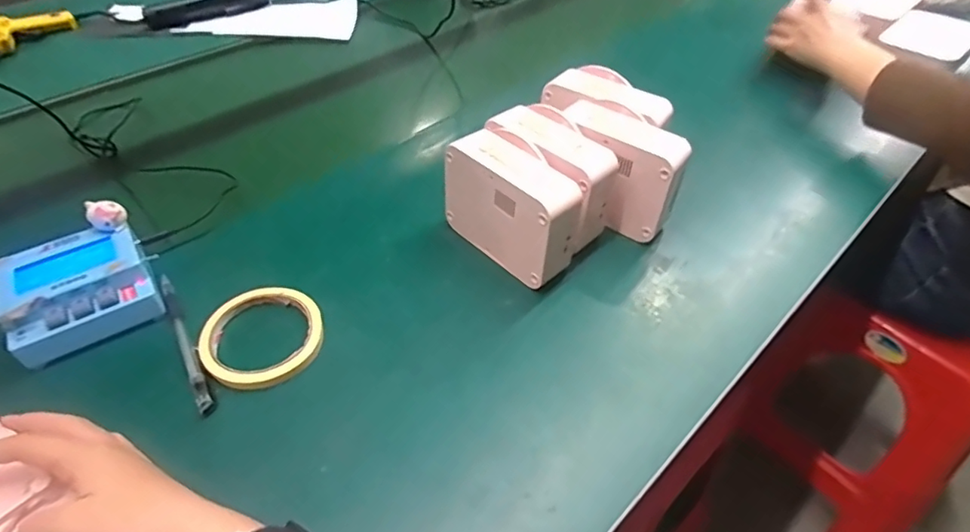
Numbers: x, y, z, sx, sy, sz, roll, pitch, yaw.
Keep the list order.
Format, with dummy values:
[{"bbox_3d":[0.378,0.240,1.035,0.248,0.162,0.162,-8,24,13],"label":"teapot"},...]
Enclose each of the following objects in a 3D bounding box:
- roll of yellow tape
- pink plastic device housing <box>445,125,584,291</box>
[{"bbox_3d":[-0.178,0.054,0.438,0.090,0.015,0.089,0,44,0],"label":"roll of yellow tape"},{"bbox_3d":[0.021,-0.052,0.488,0.066,0.101,0.128,-33,53,-29],"label":"pink plastic device housing"}]

